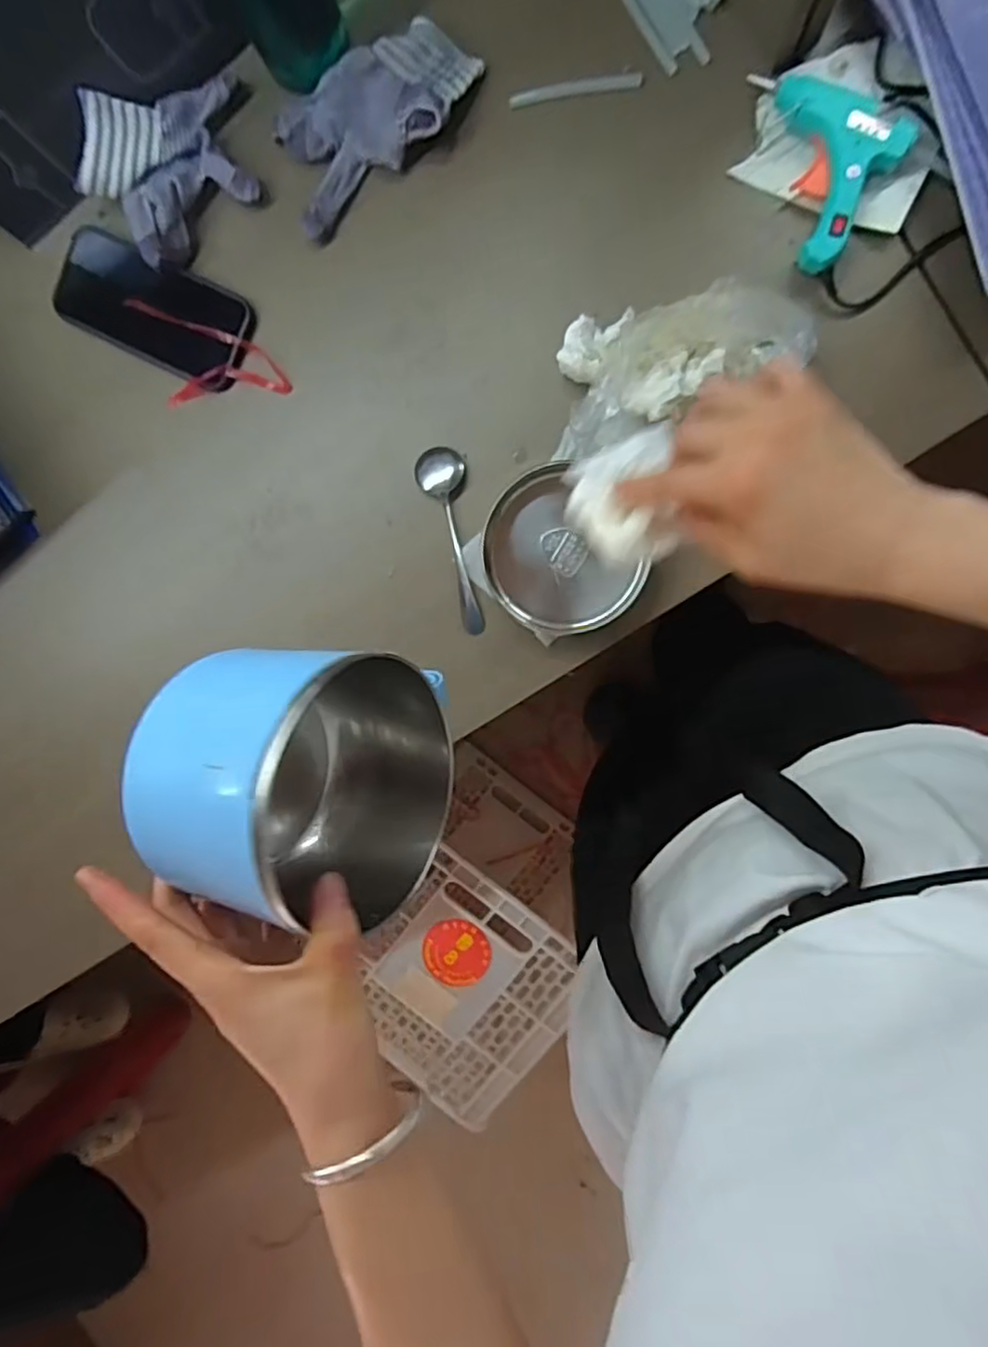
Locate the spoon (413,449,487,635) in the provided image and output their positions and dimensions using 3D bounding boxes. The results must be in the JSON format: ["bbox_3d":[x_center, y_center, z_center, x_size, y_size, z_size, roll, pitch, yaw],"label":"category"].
[{"bbox_3d":[-0.037,-0.109,0.556,0.040,0.012,0.156,-7,94,8],"label":"spoon"}]

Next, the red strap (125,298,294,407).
[{"bbox_3d":[-0.244,-0.255,0.562,0.142,0.020,0.068,22,98,5],"label":"red strap"}]

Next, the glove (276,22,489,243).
[{"bbox_3d":[-0.093,-0.429,0.516,0.169,0.040,0.086,-30,91,9],"label":"glove"}]

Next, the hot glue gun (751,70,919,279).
[{"bbox_3d":[0.250,-0.372,0.481,0.083,0.029,0.141,-12,94,9],"label":"hot glue gun"}]

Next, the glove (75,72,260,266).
[{"bbox_3d":[-0.251,-0.408,0.528,0.143,0.052,0.113,-42,89,9],"label":"glove"}]

